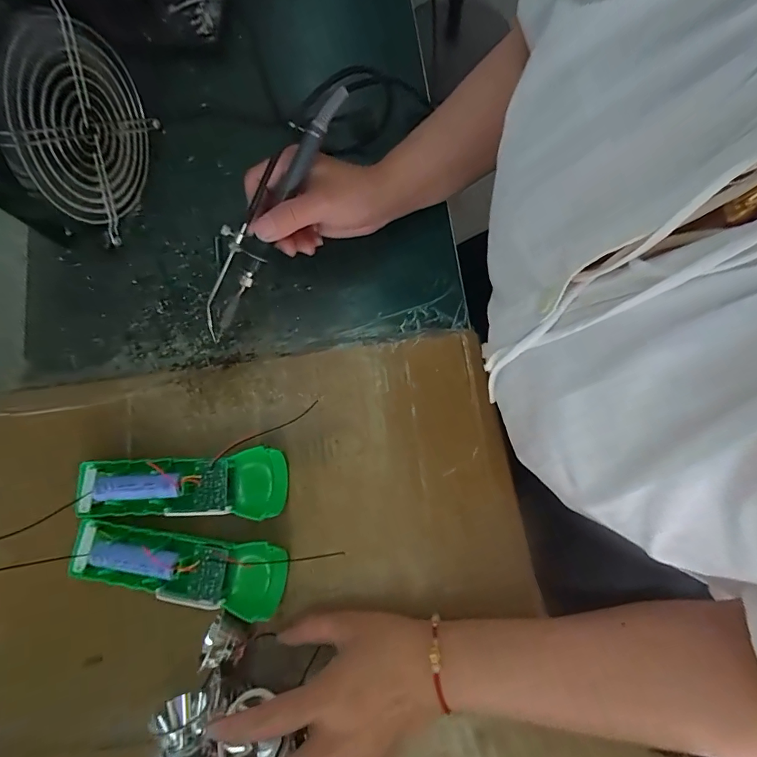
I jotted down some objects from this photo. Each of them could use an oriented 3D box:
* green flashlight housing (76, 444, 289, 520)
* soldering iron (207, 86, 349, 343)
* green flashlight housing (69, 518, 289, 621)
[{"bbox_3d":[-0.146,0.080,0.319,0.154,0.029,0.047,-2,76,0],"label":"green flashlight housing"},{"bbox_3d":[-0.086,-0.119,0.317,0.024,0.031,0.203,38,105,9],"label":"soldering iron"},{"bbox_3d":[-0.143,0.134,0.309,0.153,0.027,0.045,7,76,3],"label":"green flashlight housing"}]

